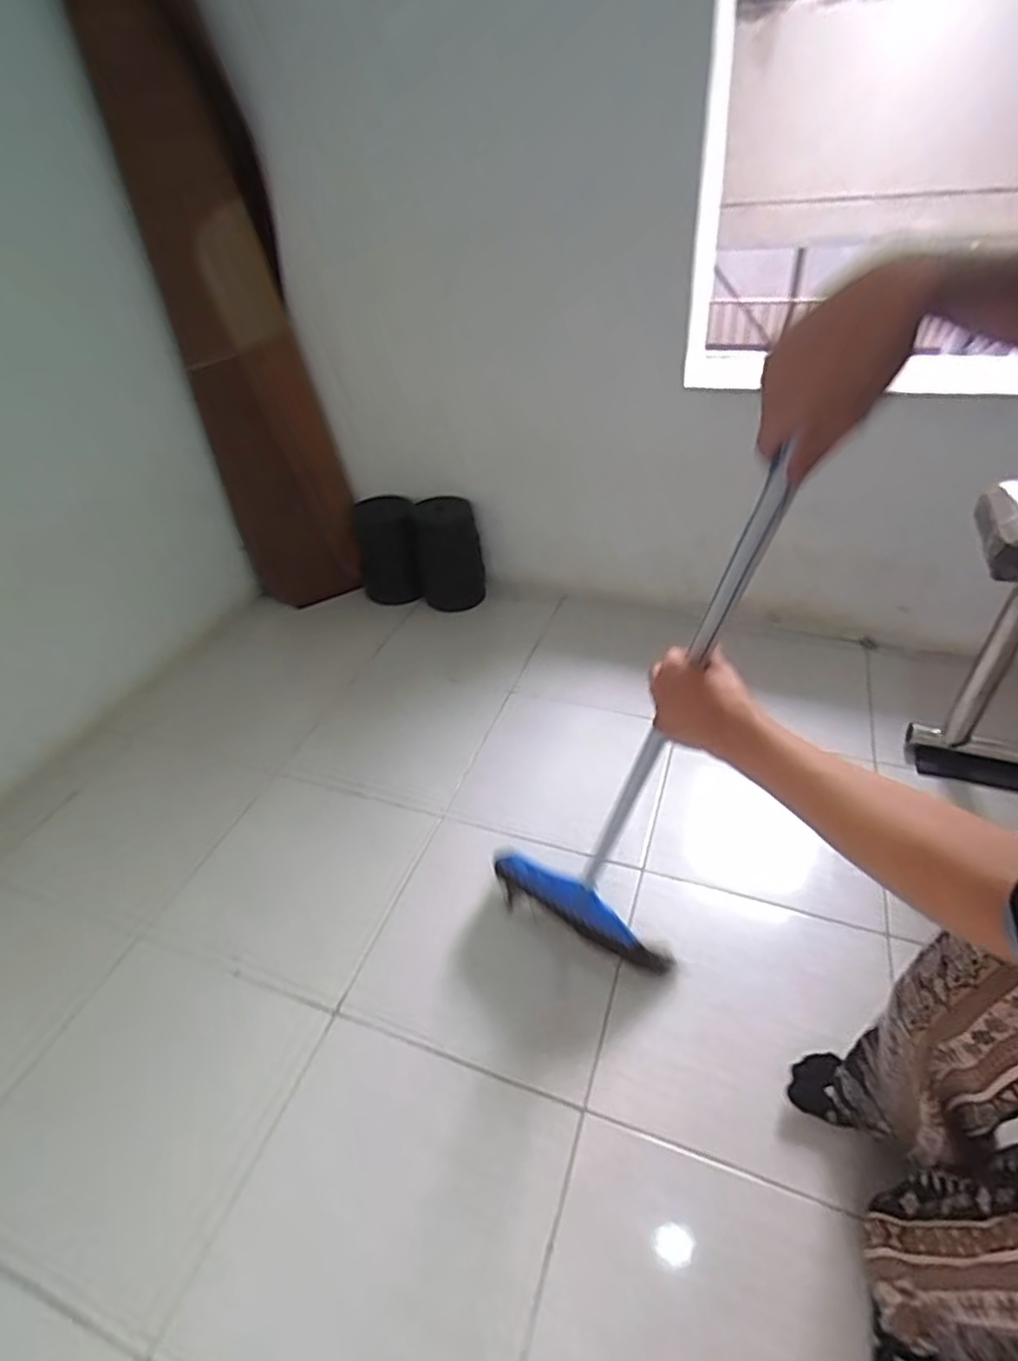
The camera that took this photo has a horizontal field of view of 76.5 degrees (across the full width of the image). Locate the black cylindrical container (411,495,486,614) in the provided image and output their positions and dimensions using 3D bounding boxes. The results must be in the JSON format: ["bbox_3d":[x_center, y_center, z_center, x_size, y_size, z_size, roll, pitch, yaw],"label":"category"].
[{"bbox_3d":[-0.164,-0.345,1.808,0.185,0.283,0.152,-9,40,-5],"label":"black cylindrical container"}]

